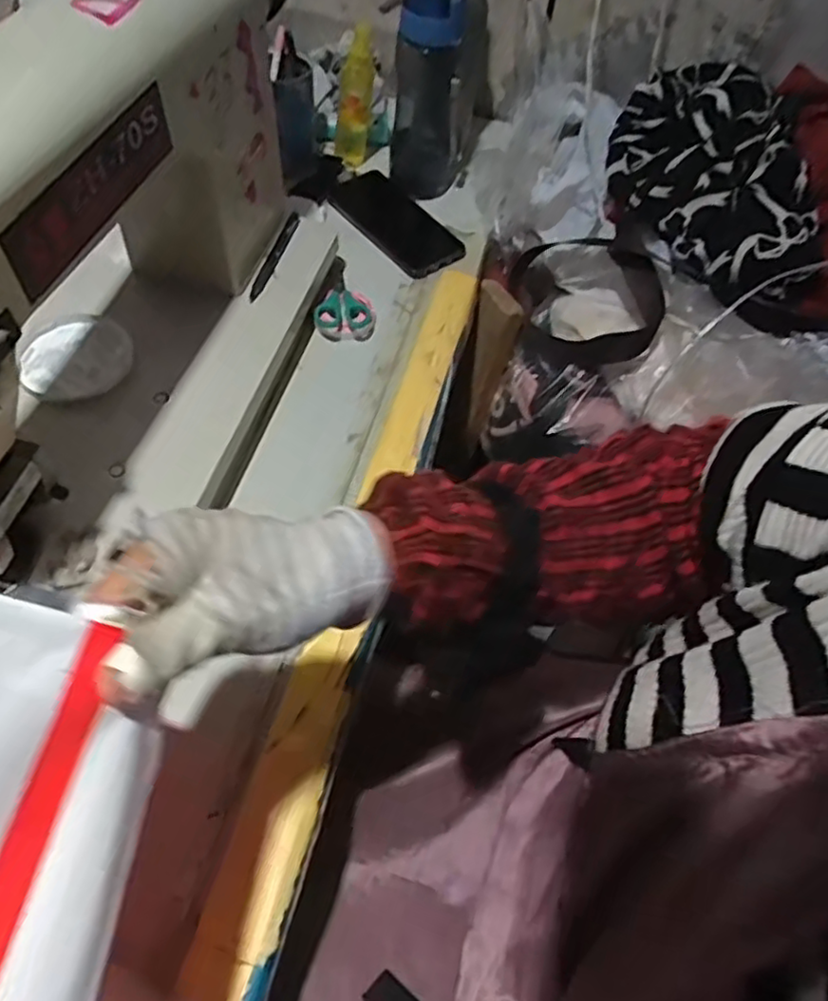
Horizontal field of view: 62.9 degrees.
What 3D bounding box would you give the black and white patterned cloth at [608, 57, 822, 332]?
[{"bbox_3d":[0.321,-0.346,0.727,0.164,0.113,0.327,-15,60,-14],"label":"black and white patterned cloth"}]

